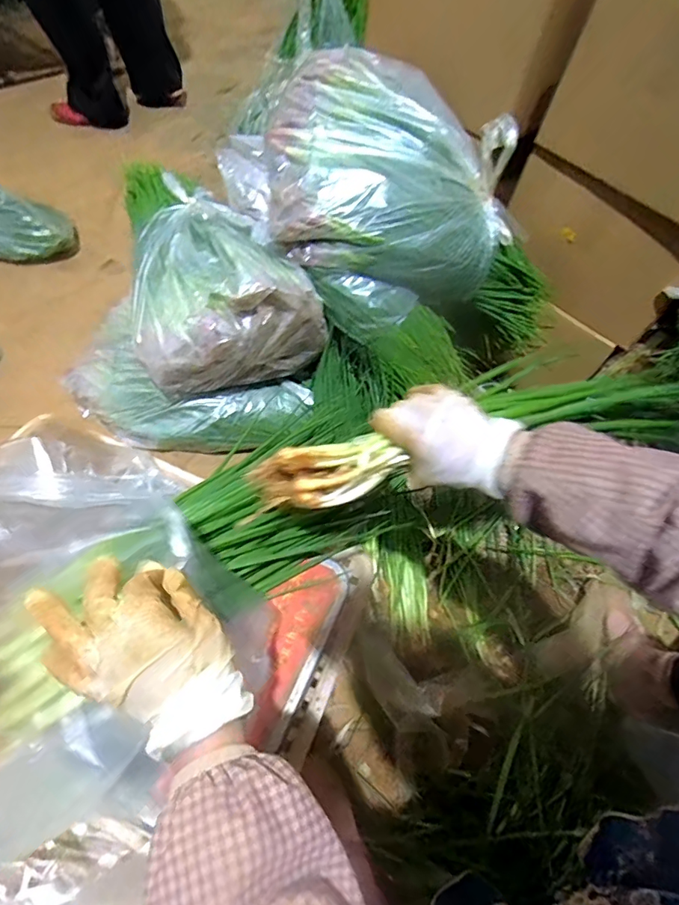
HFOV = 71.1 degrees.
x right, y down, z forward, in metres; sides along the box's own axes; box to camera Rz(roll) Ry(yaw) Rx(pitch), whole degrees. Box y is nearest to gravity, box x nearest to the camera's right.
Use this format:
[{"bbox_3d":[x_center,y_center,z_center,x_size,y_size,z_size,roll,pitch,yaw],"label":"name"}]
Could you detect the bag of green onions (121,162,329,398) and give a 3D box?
[{"bbox_3d":[-0.237,-0.333,0.880,0.310,0.195,0.424,-18,61,-17],"label":"bag of green onions"}]

